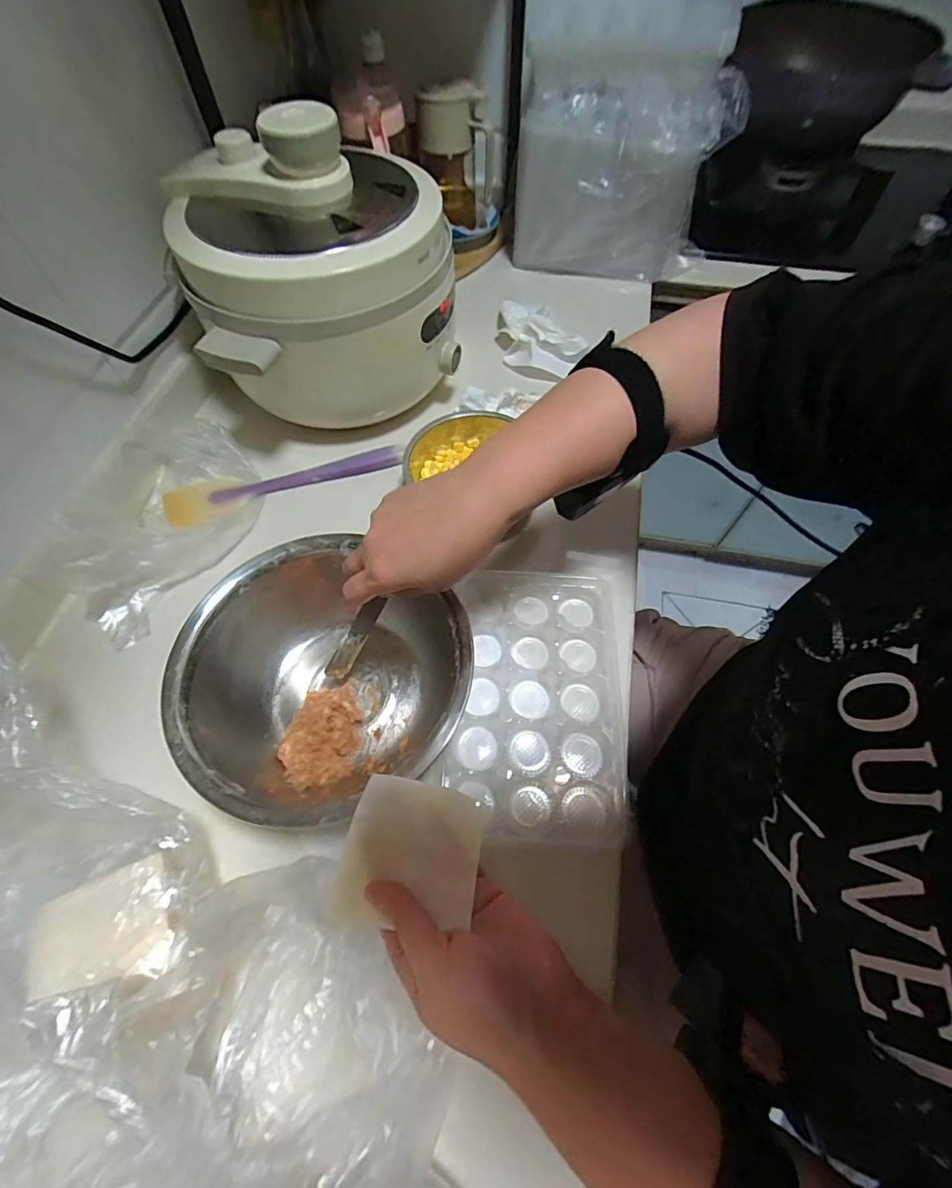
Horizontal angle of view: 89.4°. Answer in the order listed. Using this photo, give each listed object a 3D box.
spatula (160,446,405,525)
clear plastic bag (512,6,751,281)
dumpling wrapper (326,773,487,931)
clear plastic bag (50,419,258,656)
[{"bbox_3d":[-0.207,-0.128,0.520,0.249,0.021,0.054,-18,61,-10],"label":"spatula"},{"bbox_3d":[0.182,-0.527,0.612,0.258,0.211,0.088,9,74,5],"label":"clear plastic bag"},{"bbox_3d":[-0.036,0.150,0.281,0.079,0.006,0.074,17,61,-11],"label":"dumpling wrapper"},{"bbox_3d":[-0.299,-0.079,0.457,0.139,0.078,0.225,-6,60,-3],"label":"clear plastic bag"}]

